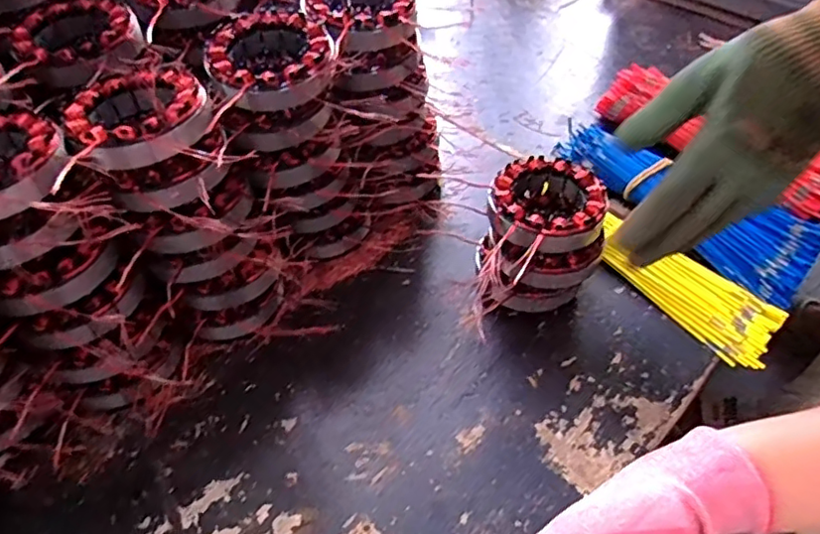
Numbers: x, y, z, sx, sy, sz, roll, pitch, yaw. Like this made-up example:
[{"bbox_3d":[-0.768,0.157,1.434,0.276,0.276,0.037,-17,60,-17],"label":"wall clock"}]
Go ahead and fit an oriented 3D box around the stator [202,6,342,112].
[{"bbox_3d":[-0.097,-0.147,0.419,0.087,0.027,0.082,-7,48,-8],"label":"stator"}]

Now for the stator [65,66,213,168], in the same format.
[{"bbox_3d":[-0.172,-0.098,0.380,0.080,0.026,0.091,-29,55,-25],"label":"stator"}]

